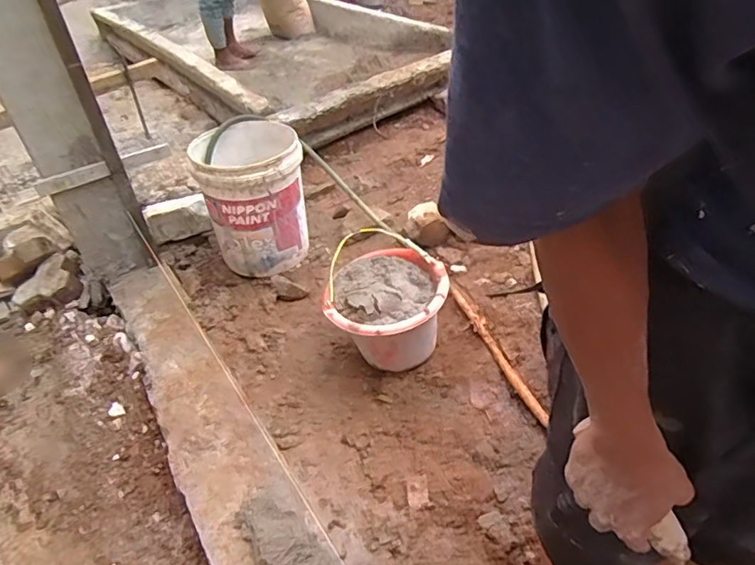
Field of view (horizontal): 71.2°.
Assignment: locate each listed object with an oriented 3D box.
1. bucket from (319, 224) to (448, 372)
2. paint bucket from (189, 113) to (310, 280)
[{"bbox_3d":[0.004,0.039,1.250,0.265,0.180,0.303,-20,42,-18],"label":"bucket"},{"bbox_3d":[-0.348,-0.240,1.548,0.289,0.360,0.338,-16,42,-11],"label":"paint bucket"}]

